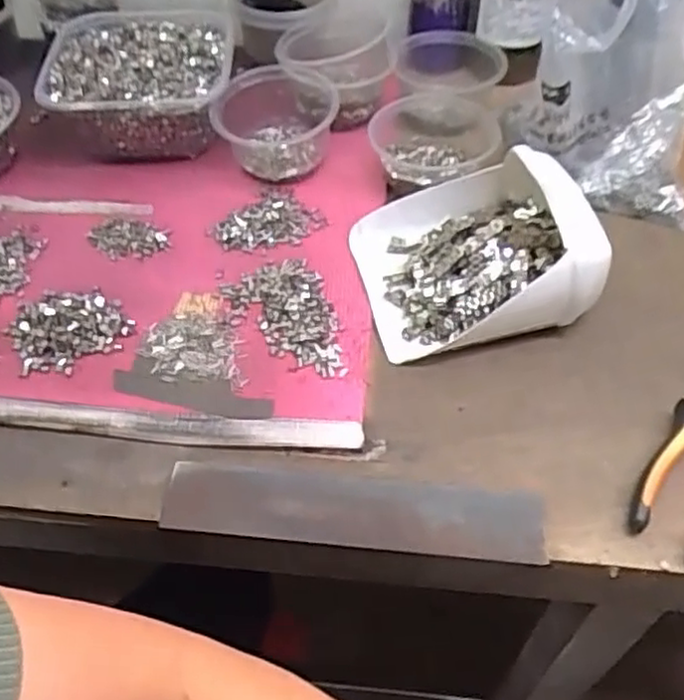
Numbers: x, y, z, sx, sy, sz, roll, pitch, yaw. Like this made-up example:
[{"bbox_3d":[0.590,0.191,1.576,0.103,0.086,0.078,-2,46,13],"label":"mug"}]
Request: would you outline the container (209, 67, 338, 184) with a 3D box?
[{"bbox_3d":[-0.062,-0.214,0.670,0.112,0.068,0.091,-9,52,-6],"label":"container"}]

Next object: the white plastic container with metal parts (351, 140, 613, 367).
[{"bbox_3d":[0.101,-0.078,0.570,0.163,0.088,0.150,-11,52,-7],"label":"white plastic container with metal parts"}]

